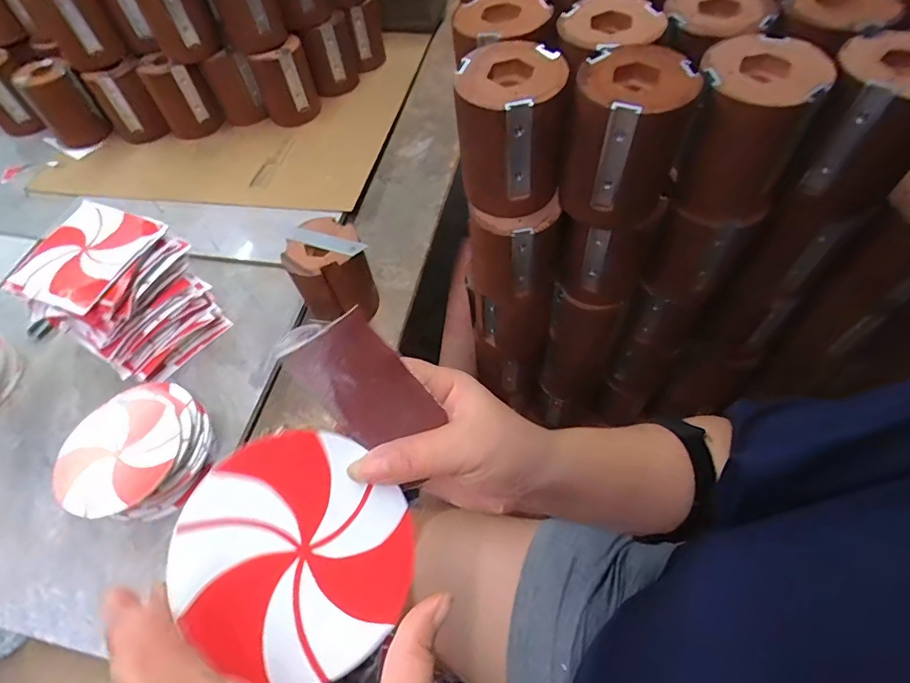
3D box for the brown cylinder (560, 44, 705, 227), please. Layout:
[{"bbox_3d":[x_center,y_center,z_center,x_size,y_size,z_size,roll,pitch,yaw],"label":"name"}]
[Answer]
[{"bbox_3d":[0.122,-0.146,0.361,0.077,0.096,0.069,17,59,14],"label":"brown cylinder"}]

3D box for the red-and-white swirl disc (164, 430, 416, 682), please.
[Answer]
[{"bbox_3d":[-0.065,0.090,0.214,0.098,0.006,0.091,12,65,-27],"label":"red-and-white swirl disc"}]

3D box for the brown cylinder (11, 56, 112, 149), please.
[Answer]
[{"bbox_3d":[-0.577,-0.348,0.734,0.073,0.099,0.068,-37,63,-19],"label":"brown cylinder"}]

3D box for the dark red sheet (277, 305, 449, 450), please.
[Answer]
[{"bbox_3d":[-0.042,0.020,0.229,0.040,0.076,0.006,-36,26,-1],"label":"dark red sheet"}]

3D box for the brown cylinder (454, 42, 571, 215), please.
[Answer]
[{"bbox_3d":[0.040,-0.158,0.379,0.078,0.098,0.069,5,57,6],"label":"brown cylinder"}]

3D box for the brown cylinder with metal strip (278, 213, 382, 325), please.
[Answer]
[{"bbox_3d":[-0.132,-0.066,0.529,0.080,0.100,0.082,-34,61,-18],"label":"brown cylinder with metal strip"}]

